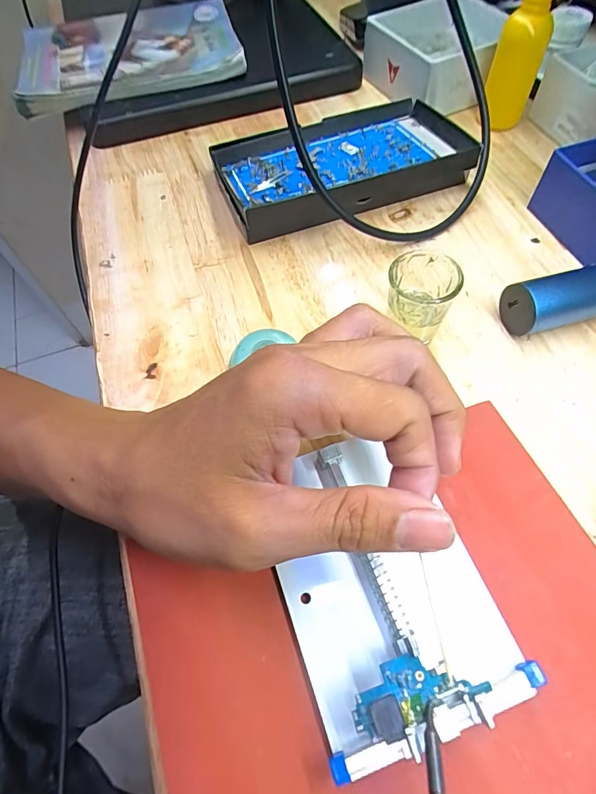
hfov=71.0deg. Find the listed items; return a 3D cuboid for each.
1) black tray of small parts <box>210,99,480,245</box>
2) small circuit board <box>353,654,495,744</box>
[{"bbox_3d":[0.032,-0.172,0.311,0.170,0.035,0.098,-19,61,-7],"label":"black tray of small parts"},{"bbox_3d":[0.041,0.105,0.150,0.045,0.007,0.021,-21,57,-10],"label":"small circuit board"}]

